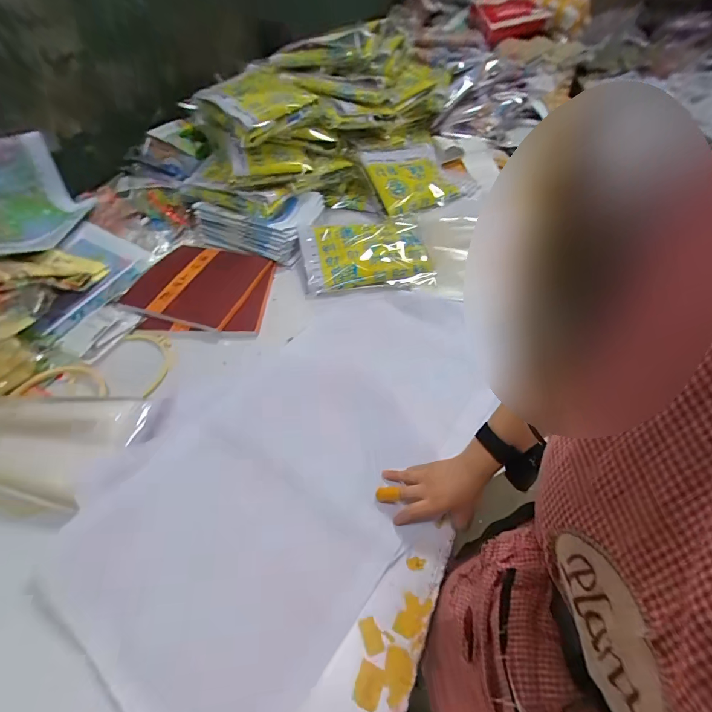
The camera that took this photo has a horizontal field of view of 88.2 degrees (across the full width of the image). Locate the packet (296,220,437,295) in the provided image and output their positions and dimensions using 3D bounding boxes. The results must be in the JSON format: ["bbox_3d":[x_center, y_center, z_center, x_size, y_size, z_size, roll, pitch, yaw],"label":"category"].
[{"bbox_3d":[0.027,-0.266,0.952,0.322,0.032,0.240,-5,70,-3],"label":"packet"}]

